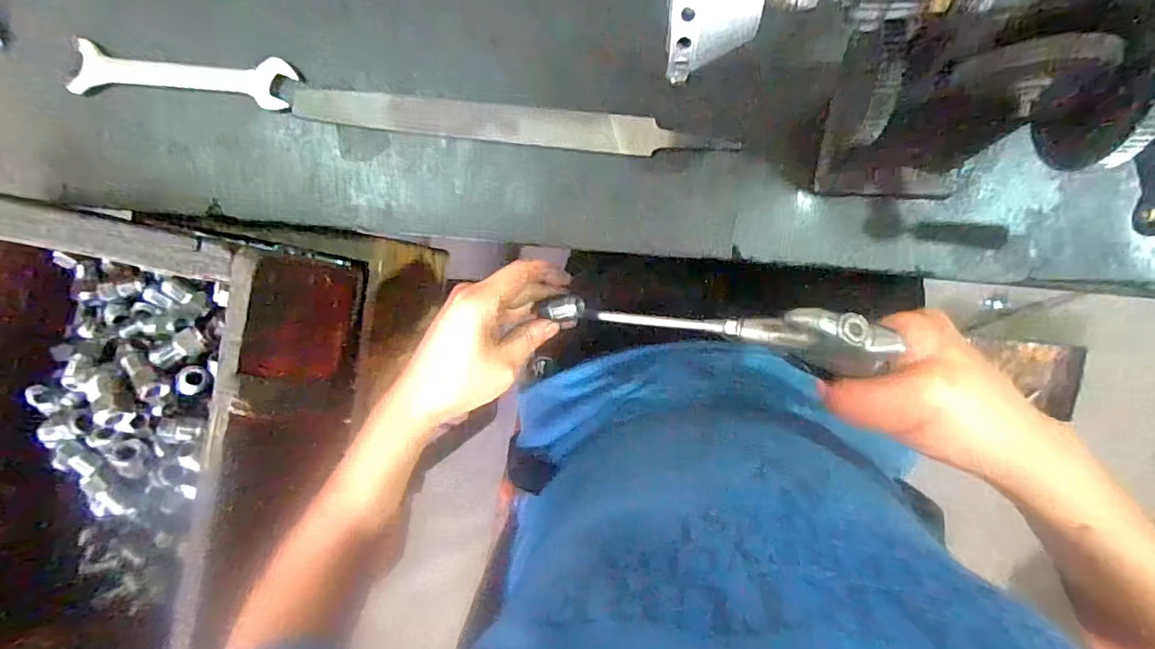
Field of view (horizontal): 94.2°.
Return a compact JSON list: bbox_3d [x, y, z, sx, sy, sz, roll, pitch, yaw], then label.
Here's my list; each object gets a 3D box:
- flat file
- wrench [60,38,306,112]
[{"bbox_3d":[-0.051,-0.136,0.361,0.291,0.010,0.026,8,96,6],"label":"flat file"},{"bbox_3d":[-0.279,-0.175,0.378,0.165,0.007,0.035,8,96,6],"label":"wrench"}]

